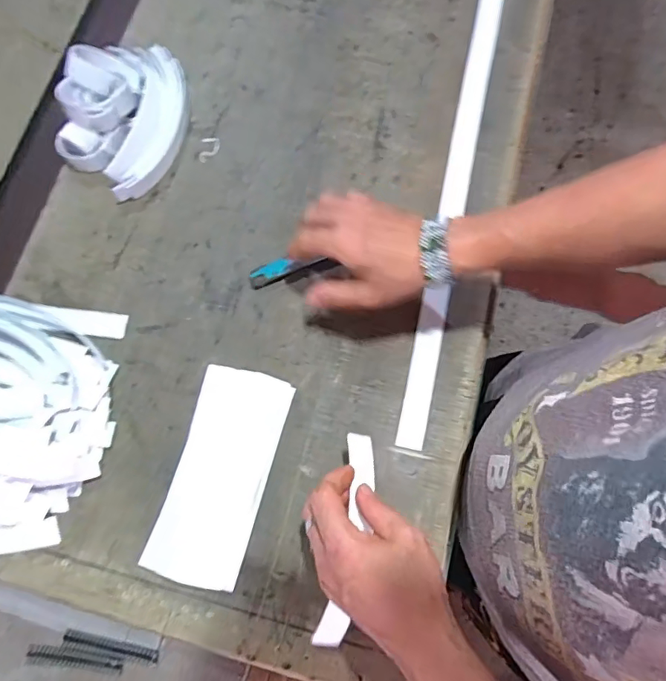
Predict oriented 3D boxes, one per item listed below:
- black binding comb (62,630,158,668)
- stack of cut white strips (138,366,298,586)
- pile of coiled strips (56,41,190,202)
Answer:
[{"bbox_3d":[-0.205,0.283,0.455,0.091,0.005,0.016,9,76,4],"label":"black binding comb"},{"bbox_3d":[-0.108,0.124,0.474,0.090,0.018,0.194,14,72,9],"label":"stack of cut white strips"},{"bbox_3d":[-0.237,-0.258,0.558,0.120,0.060,0.187,8,76,4],"label":"pile of coiled strips"}]

